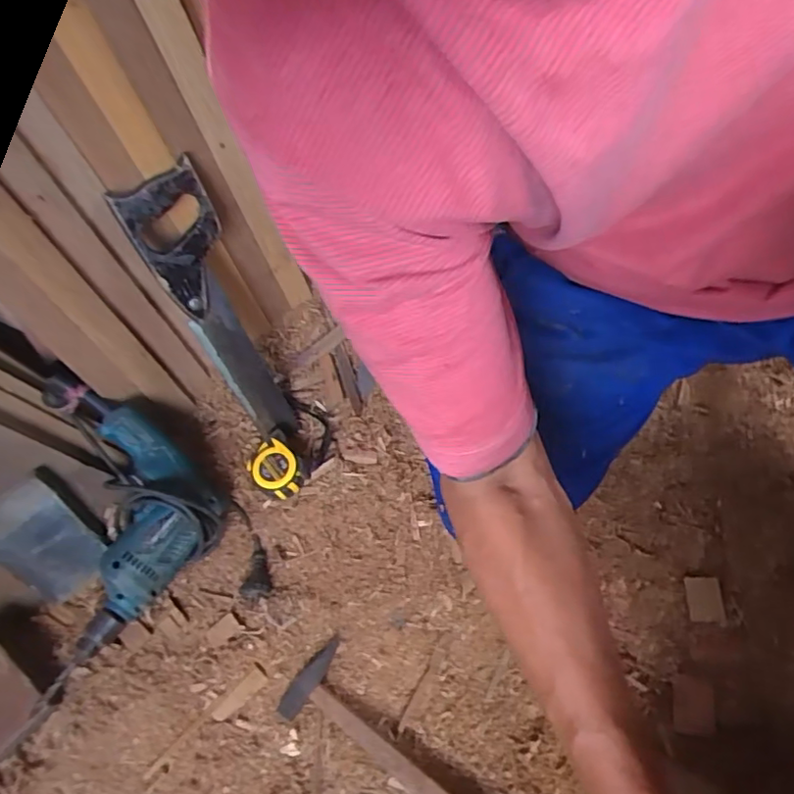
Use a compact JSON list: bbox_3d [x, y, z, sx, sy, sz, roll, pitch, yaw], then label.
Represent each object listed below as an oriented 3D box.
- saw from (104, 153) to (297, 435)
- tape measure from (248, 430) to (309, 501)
[{"bbox_3d":[-0.203,-0.094,0.692,0.087,0.321,0.032,-26,32,-8],"label":"saw"},{"bbox_3d":[-0.151,0.087,0.738,0.065,0.046,0.077,-38,73,-12],"label":"tape measure"}]

